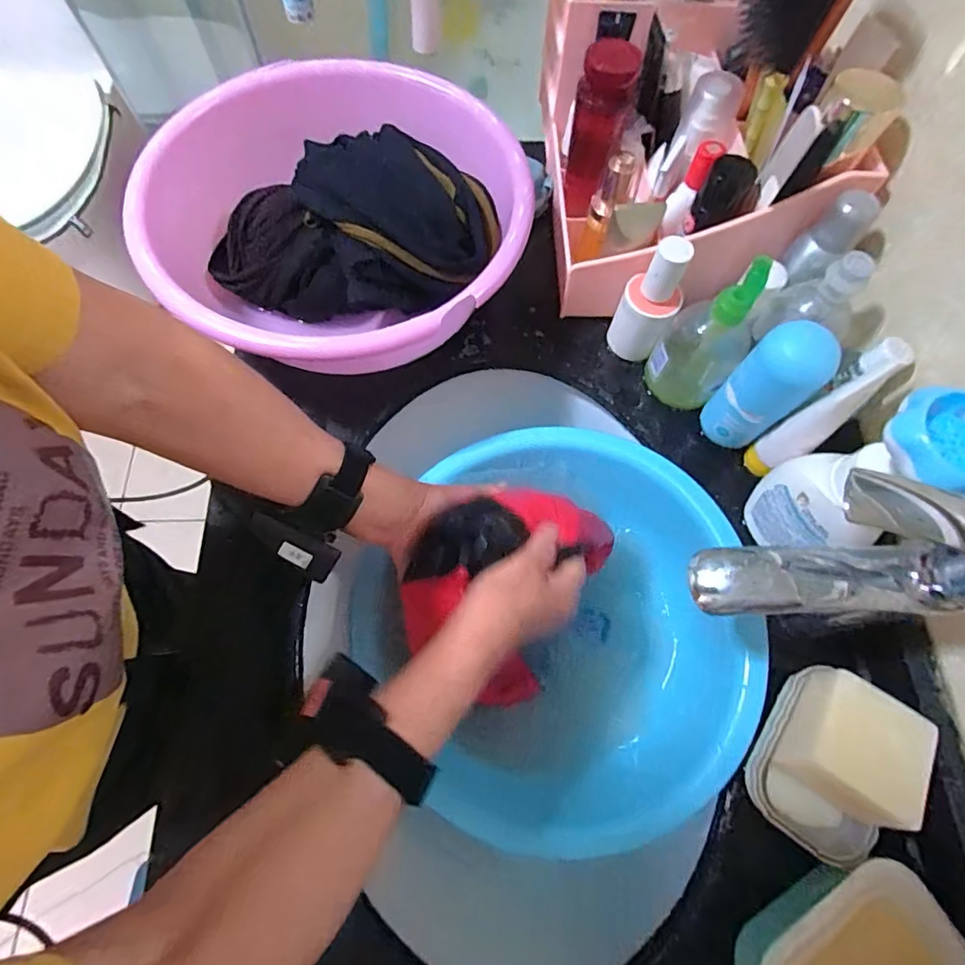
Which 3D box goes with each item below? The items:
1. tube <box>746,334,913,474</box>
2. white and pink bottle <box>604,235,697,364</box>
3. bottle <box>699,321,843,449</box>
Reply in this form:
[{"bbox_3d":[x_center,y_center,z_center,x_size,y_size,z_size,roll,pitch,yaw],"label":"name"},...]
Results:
[{"bbox_3d":[0.265,-0.049,0.409,0.054,0.145,0.029,-25,70,-38],"label":"tube"},{"bbox_3d":[0.149,-0.162,0.454,0.051,0.116,0.044,27,71,8],"label":"white and pink bottle"},{"bbox_3d":[0.231,-0.076,0.420,0.053,0.120,0.043,41,73,12],"label":"bottle"}]

